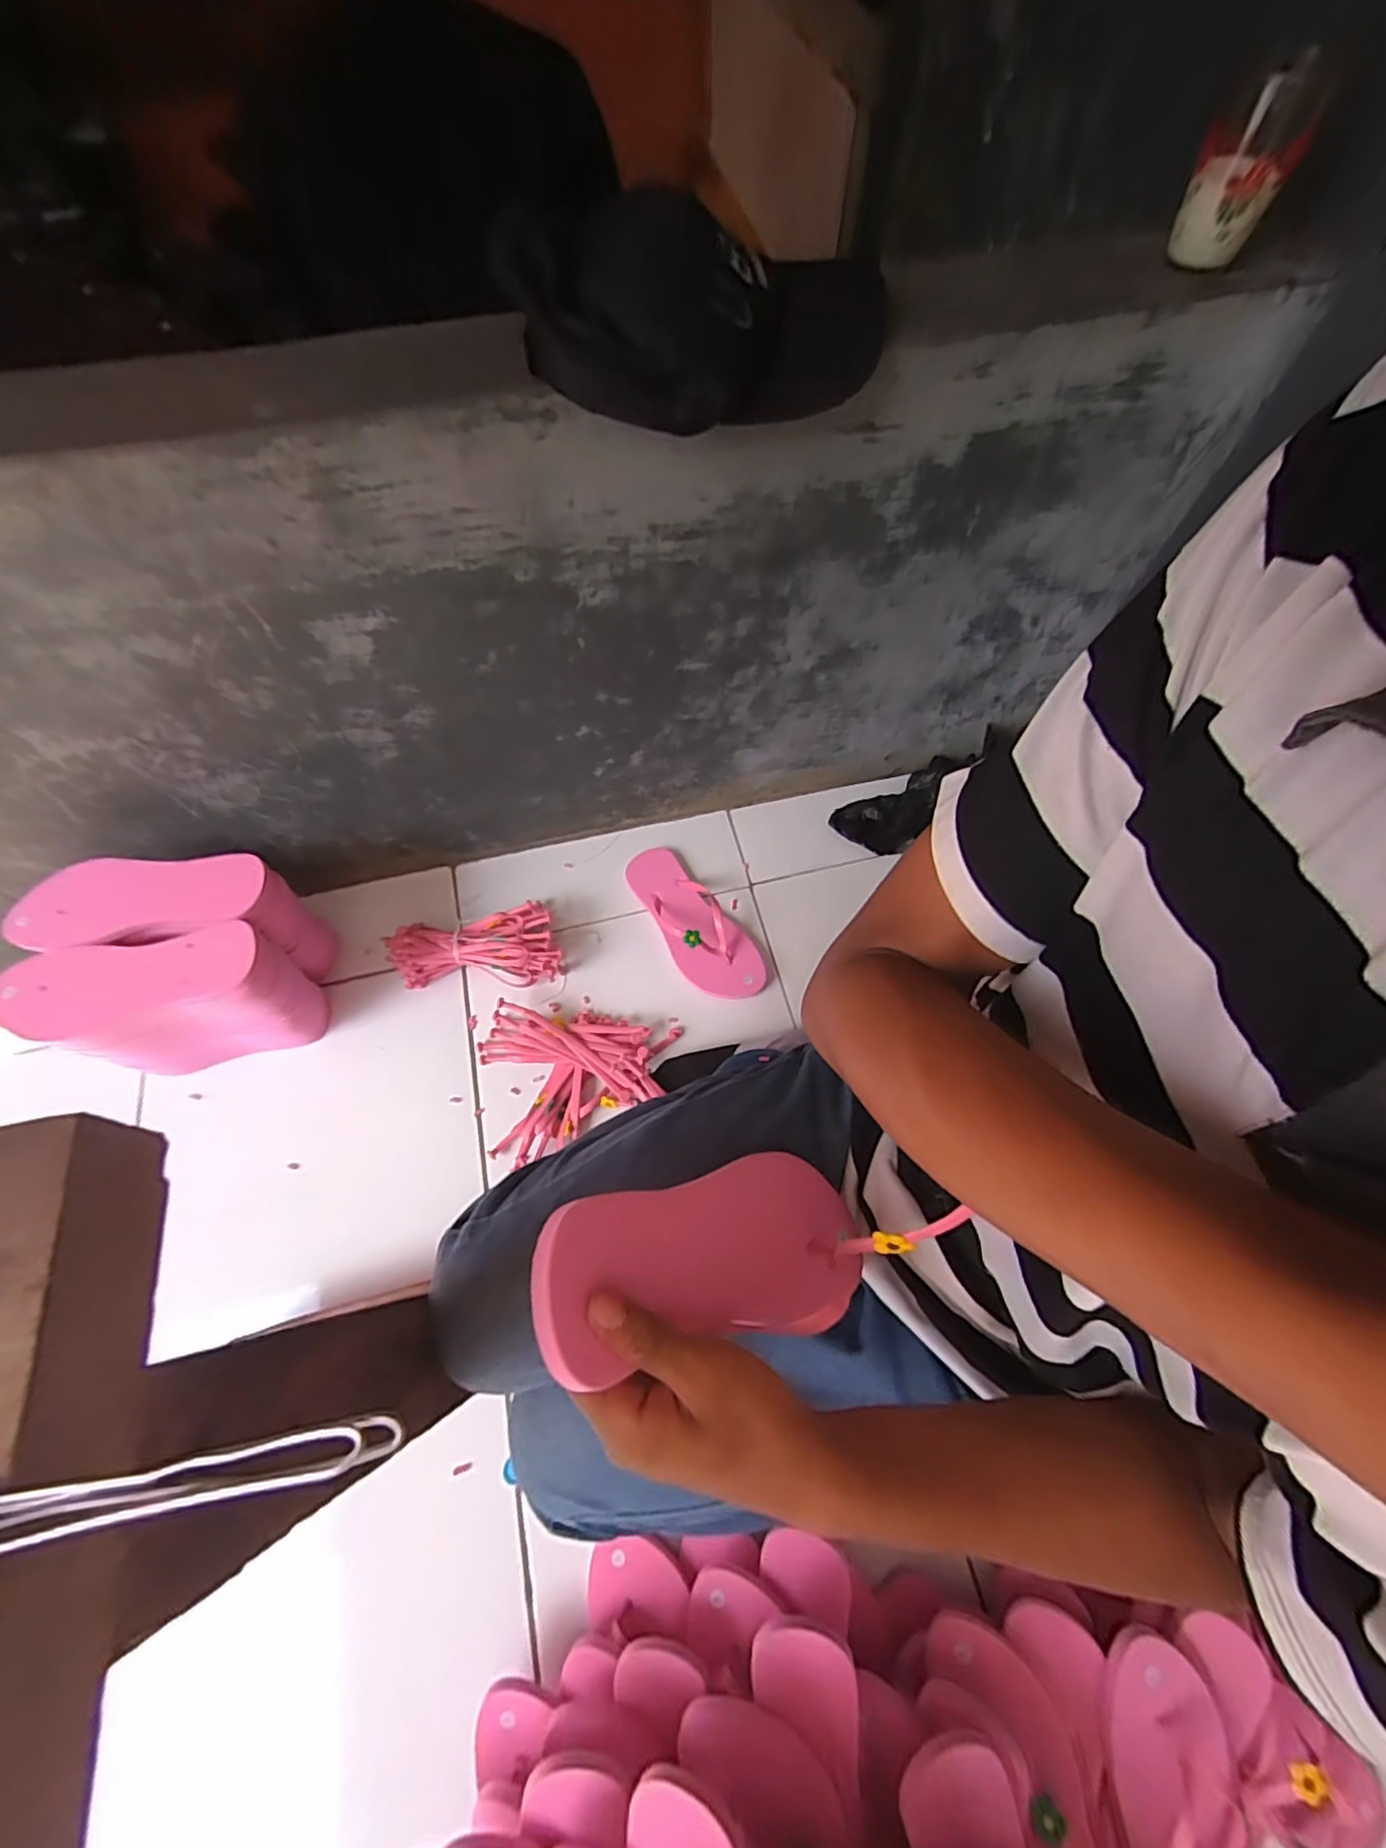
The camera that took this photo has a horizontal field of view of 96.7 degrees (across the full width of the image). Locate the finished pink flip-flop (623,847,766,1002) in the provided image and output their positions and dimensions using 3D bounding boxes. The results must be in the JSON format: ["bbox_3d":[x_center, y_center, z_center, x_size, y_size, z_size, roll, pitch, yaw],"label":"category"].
[{"bbox_3d":[-0.005,-0.008,0.810,0.098,0.054,0.249,-36,71,-14],"label":"finished pink flip-flop"}]

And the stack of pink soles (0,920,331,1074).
[{"bbox_3d":[-0.545,0.089,0.664,0.232,0.179,0.089,-10,67,-4],"label":"stack of pink soles"}]

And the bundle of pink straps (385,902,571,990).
[{"bbox_3d":[-0.279,0.037,0.794,0.213,0.060,0.098,-11,67,-5],"label":"bundle of pink straps"}]

